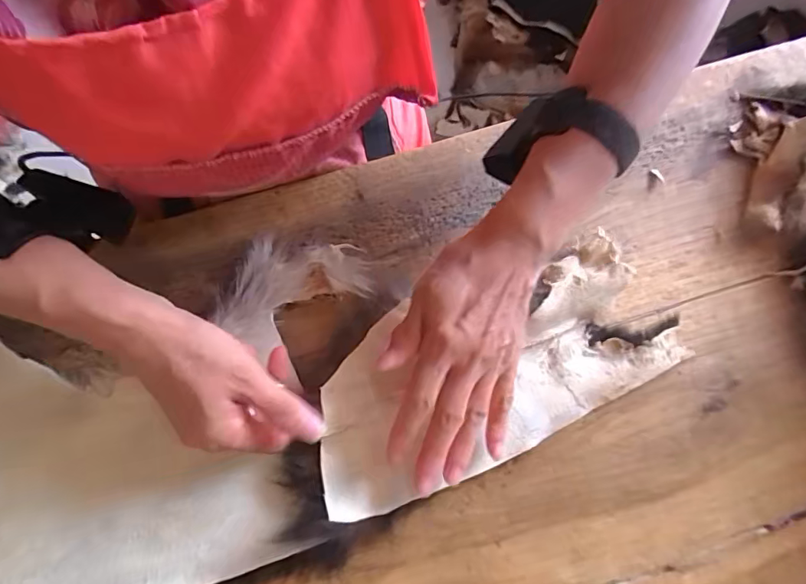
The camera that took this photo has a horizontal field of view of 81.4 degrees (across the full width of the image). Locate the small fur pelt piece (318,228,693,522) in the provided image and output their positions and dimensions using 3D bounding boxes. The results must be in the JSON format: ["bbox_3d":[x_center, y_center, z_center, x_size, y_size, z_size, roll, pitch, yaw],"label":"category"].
[{"bbox_3d":[0.067,0.055,0.355,0.285,0.024,0.126,-20,74,-10],"label":"small fur pelt piece"}]

